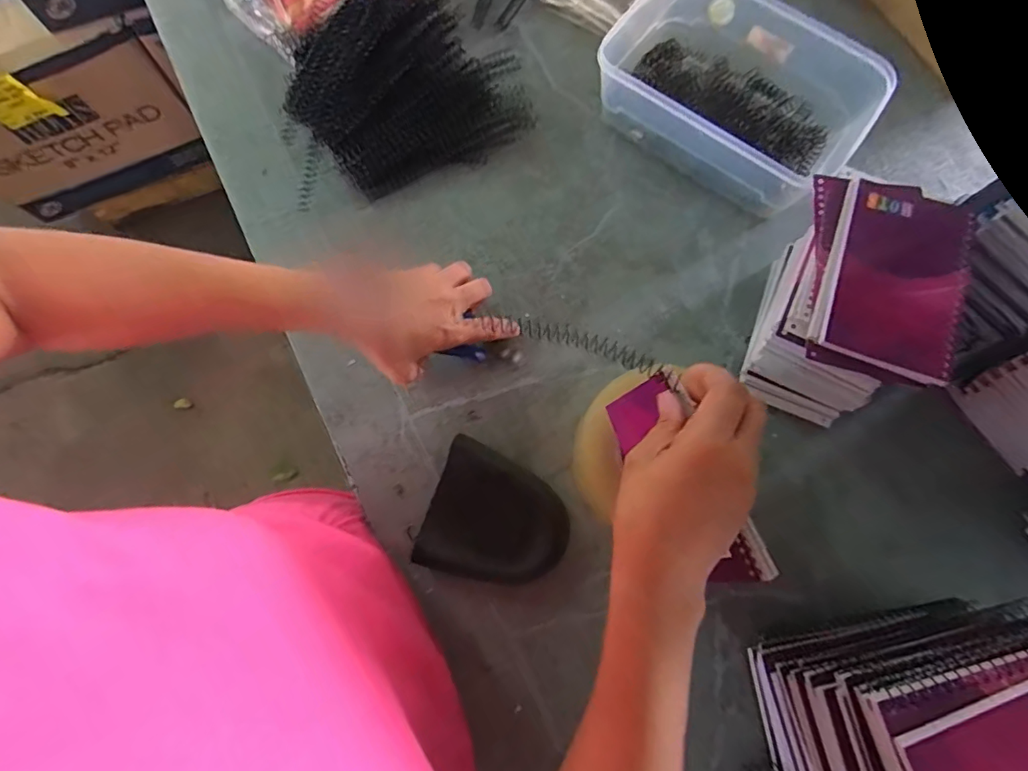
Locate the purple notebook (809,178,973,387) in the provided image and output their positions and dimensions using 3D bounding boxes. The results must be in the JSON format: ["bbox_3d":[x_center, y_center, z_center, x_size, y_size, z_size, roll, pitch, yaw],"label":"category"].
[{"bbox_3d":[0.255,-0.075,0.344,0.083,0.013,0.137,22,76,5],"label":"purple notebook"}]

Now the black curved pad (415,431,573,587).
[{"bbox_3d":[-0.012,0.104,0.394,0.102,0.031,0.093,21,74,4],"label":"black curved pad"}]

